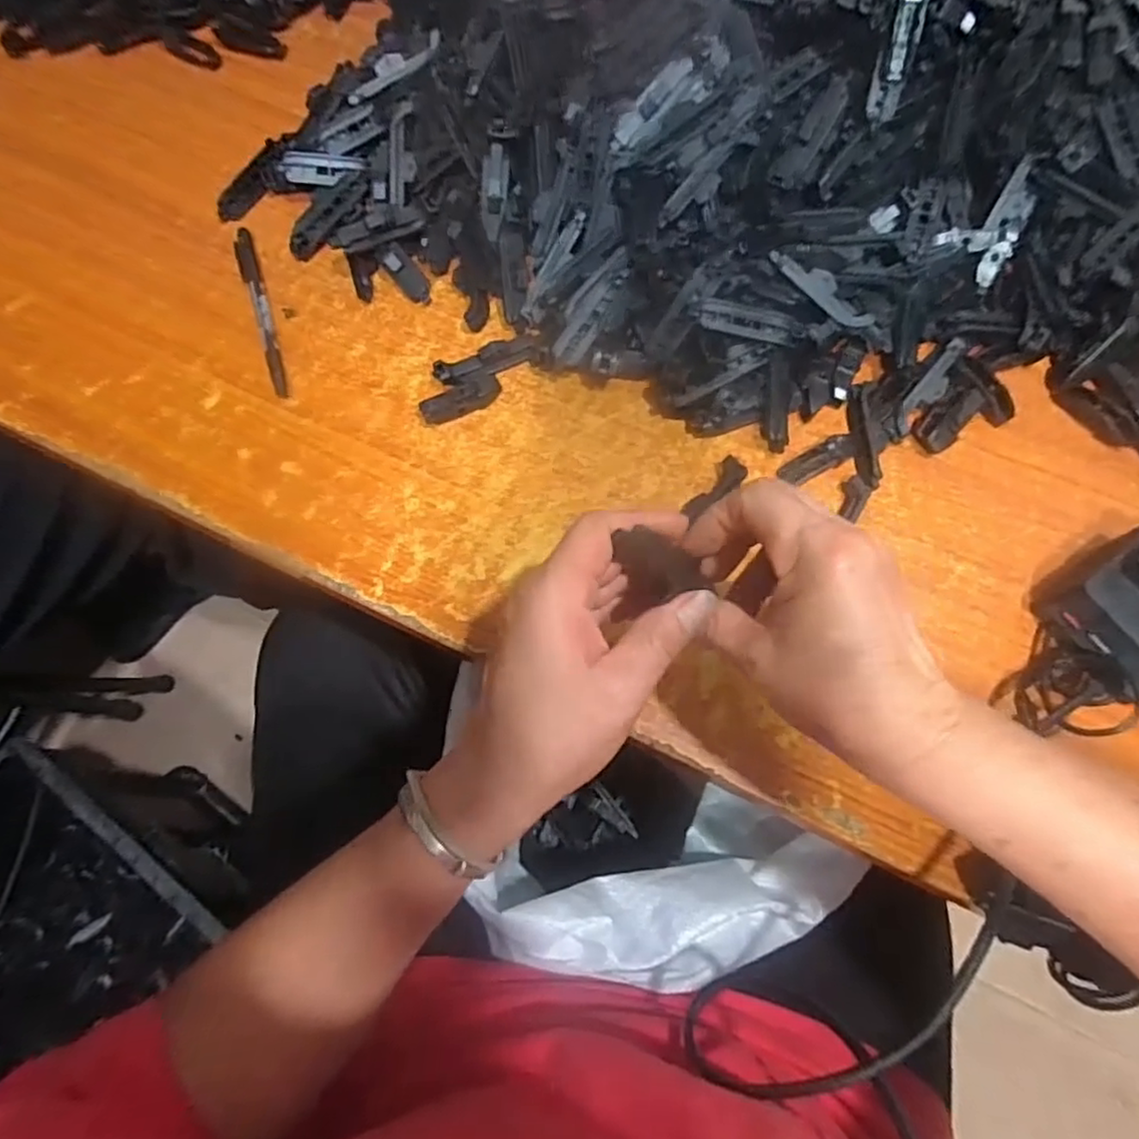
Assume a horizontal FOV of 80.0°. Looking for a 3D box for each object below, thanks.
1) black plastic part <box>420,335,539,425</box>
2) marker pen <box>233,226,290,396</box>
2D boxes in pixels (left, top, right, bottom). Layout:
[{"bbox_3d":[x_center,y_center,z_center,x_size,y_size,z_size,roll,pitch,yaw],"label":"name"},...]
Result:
[{"bbox_3d":[-0.059,-0.123,0.438,0.085,0.016,0.035,-28,74,-11],"label":"black plastic part"},{"bbox_3d":[-0.209,-0.178,0.457,0.013,0.007,0.143,-19,72,-8],"label":"marker pen"}]

